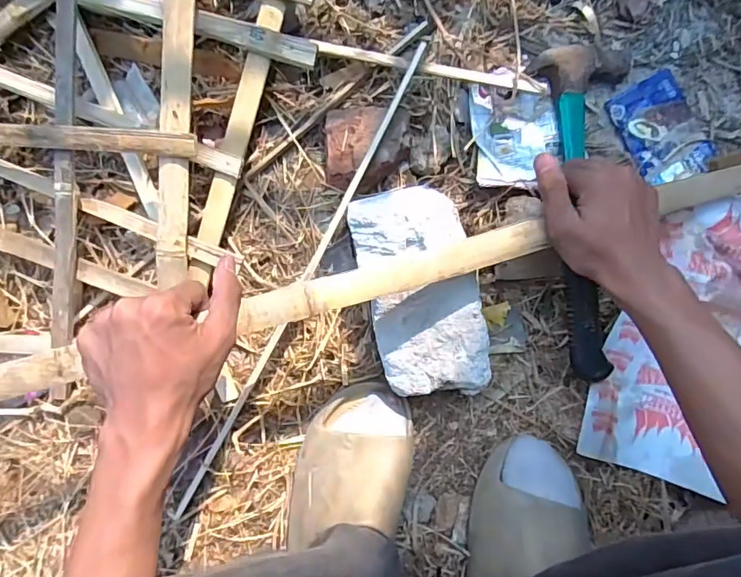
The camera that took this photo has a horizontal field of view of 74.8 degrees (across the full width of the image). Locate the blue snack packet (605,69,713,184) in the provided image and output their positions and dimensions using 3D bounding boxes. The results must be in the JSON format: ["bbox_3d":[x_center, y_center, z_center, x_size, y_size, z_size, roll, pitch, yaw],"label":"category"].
[{"bbox_3d":[0.308,-0.167,0.508,0.078,0.013,0.110,-28,91,1],"label":"blue snack packet"}]

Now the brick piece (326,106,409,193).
[{"bbox_3d":[-0.002,-0.140,0.484,0.084,0.041,0.083,-1,90,0],"label":"brick piece"}]

